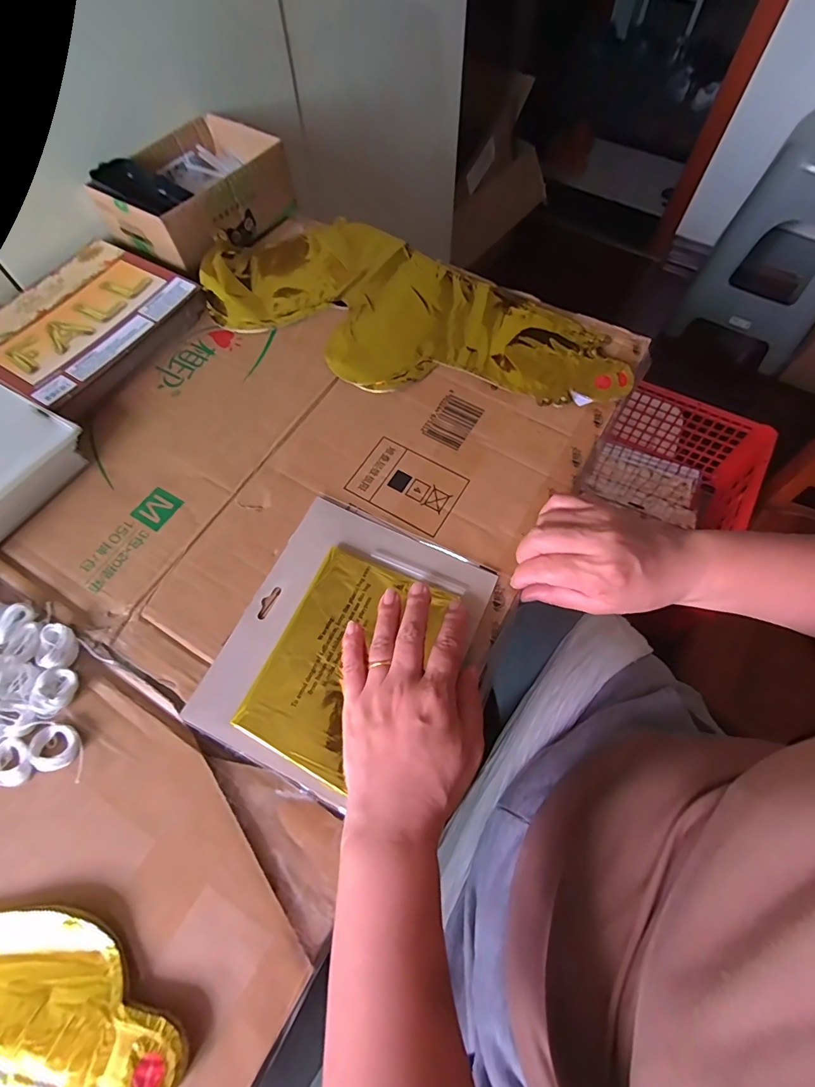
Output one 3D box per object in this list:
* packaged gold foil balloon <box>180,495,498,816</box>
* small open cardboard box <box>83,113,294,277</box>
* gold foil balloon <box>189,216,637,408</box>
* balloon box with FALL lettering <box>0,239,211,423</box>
[{"bbox_3d":[-0.045,0.071,0.340,0.160,0.011,0.199,24,68,12],"label":"packaged gold foil balloon"},{"bbox_3d":[-0.241,-0.403,0.526,0.141,0.064,0.192,29,69,14],"label":"small open cardboard box"},{"bbox_3d":[-0.004,-0.239,0.471,0.441,0.014,0.197,30,70,14],"label":"gold foil balloon"},{"bbox_3d":[-0.331,-0.224,0.466,0.160,0.028,0.196,25,68,12],"label":"balloon box with FALL lettering"}]

